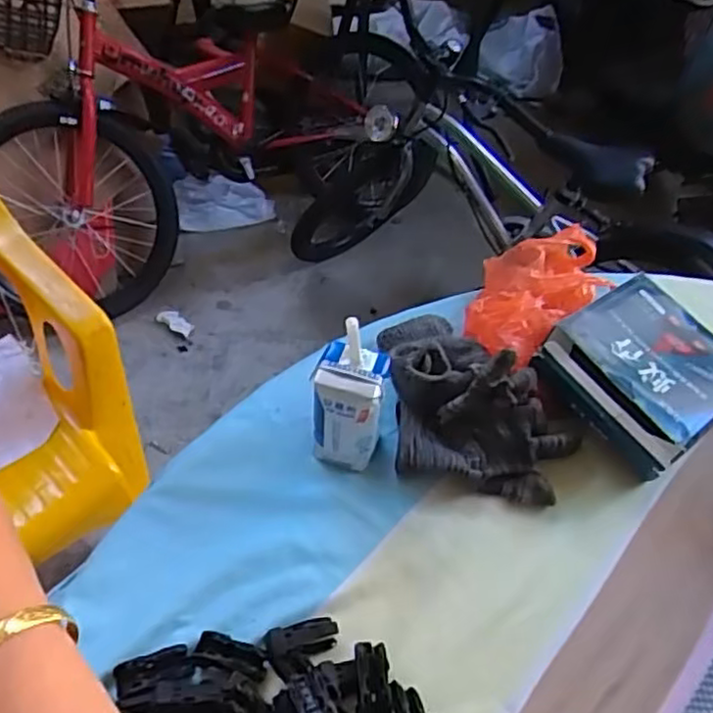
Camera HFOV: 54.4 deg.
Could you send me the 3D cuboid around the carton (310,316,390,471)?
[{"bbox_3d":[-0.006,0.039,0.524,0.051,0.105,0.049,14,52,5],"label":"carton"}]

